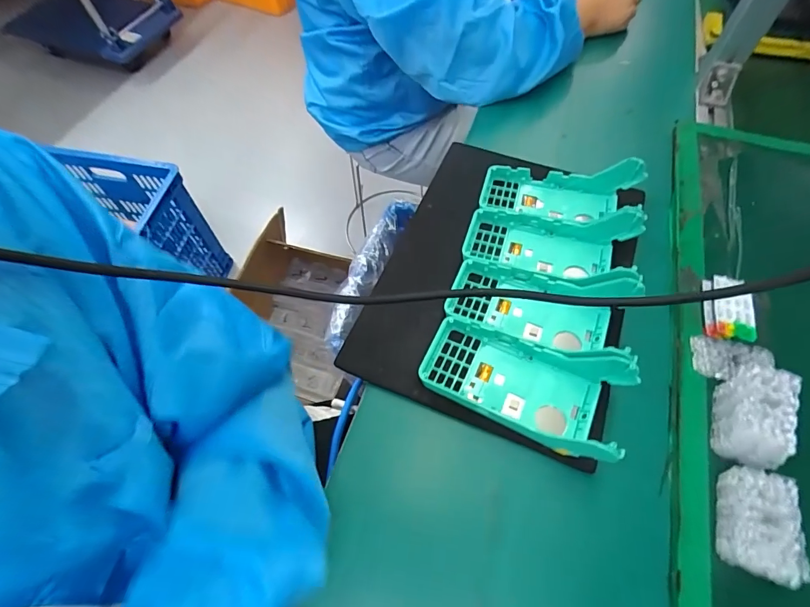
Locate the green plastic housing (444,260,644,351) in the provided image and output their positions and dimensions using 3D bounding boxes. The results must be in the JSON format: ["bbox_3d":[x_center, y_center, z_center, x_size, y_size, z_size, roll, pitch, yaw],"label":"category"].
[{"bbox_3d":[0.127,-0.005,0.394,0.164,0.052,0.081,16,62,10],"label":"green plastic housing"}]

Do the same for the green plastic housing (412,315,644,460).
[{"bbox_3d":[0.100,0.063,0.355,0.165,0.057,0.080,25,64,14],"label":"green plastic housing"}]

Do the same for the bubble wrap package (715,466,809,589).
[{"bbox_3d":[0.260,0.165,0.305,0.040,0.042,0.071,13,61,8],"label":"bubble wrap package"}]

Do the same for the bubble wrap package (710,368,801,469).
[{"bbox_3d":[0.283,0.095,0.336,0.044,0.053,0.069,18,62,11],"label":"bubble wrap package"}]

